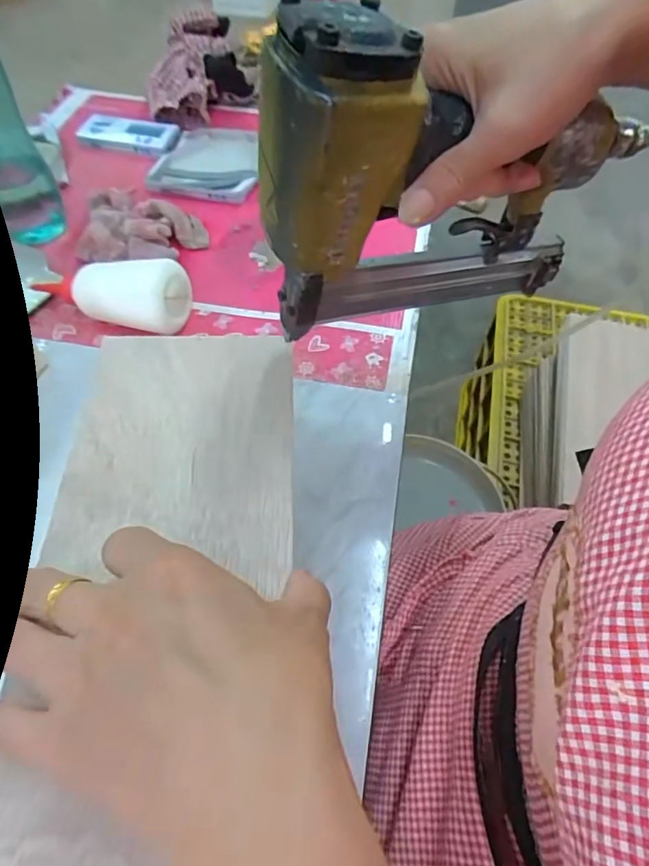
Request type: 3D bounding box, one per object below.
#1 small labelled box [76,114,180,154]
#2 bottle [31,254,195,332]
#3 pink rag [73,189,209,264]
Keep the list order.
[{"bbox_3d":[-0.255,-0.393,0.684,0.134,0.019,0.049,14,56,9],"label":"small labelled box"},{"bbox_3d":[-0.205,-0.133,0.485,0.162,0.055,0.054,11,55,7],"label":"bottle"},{"bbox_3d":[-0.202,-0.228,0.566,0.140,0.030,0.105,4,55,2],"label":"pink rag"}]

